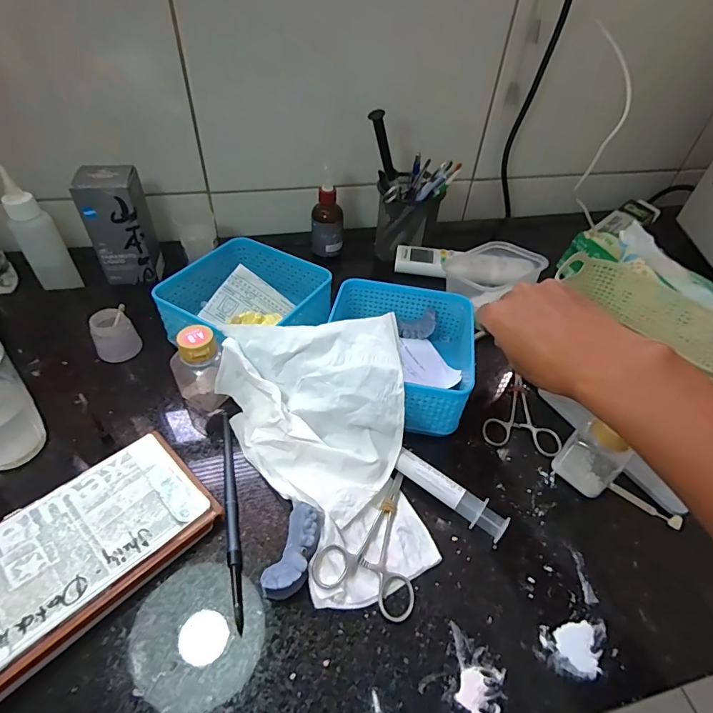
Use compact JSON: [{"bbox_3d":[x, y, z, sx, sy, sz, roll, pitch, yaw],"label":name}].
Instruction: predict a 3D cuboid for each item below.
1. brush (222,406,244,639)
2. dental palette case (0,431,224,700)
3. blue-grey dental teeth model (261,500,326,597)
[{"bbox_3d":[-0.094,0.111,0.321,0.008,0.010,0.166,-9,48,-12],"label":"brush"},{"bbox_3d":[-0.187,0.128,0.285,0.096,0.024,0.165,36,54,27],"label":"dental palette case"},{"bbox_3d":[-0.042,0.133,0.293,0.025,0.021,0.060,15,48,10],"label":"blue-grey dental teeth model"}]

